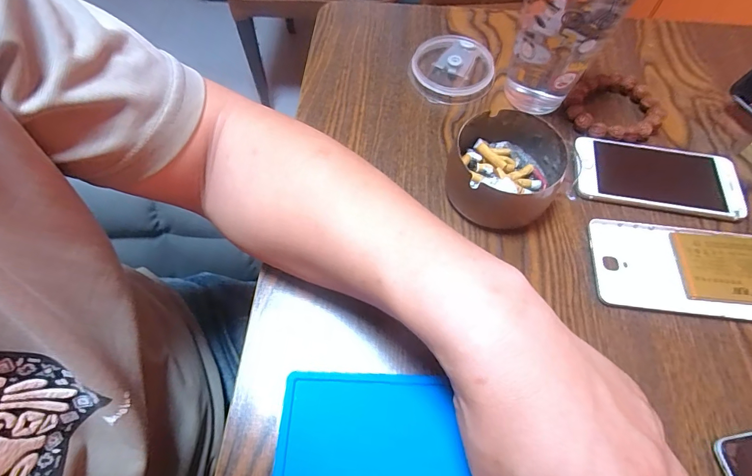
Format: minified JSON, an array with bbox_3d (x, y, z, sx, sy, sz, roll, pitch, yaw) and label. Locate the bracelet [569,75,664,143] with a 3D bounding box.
[{"bbox_3d":[0.223,-0.123,0.377,0.084,0.020,0.078,0,62,-1],"label":"bracelet"}]

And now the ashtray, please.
[{"bbox_3d":[0.101,-0.052,0.322,0.085,0.048,0.087,0,62,-1],"label":"ashtray"}]

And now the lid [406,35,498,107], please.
[{"bbox_3d":[0.075,-0.169,0.401,0.081,0.017,0.075,12,62,6],"label":"lid"}]

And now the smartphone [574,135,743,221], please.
[{"bbox_3d":[0.240,-0.055,0.345,0.131,0.009,0.066,10,62,4],"label":"smartphone"}]

